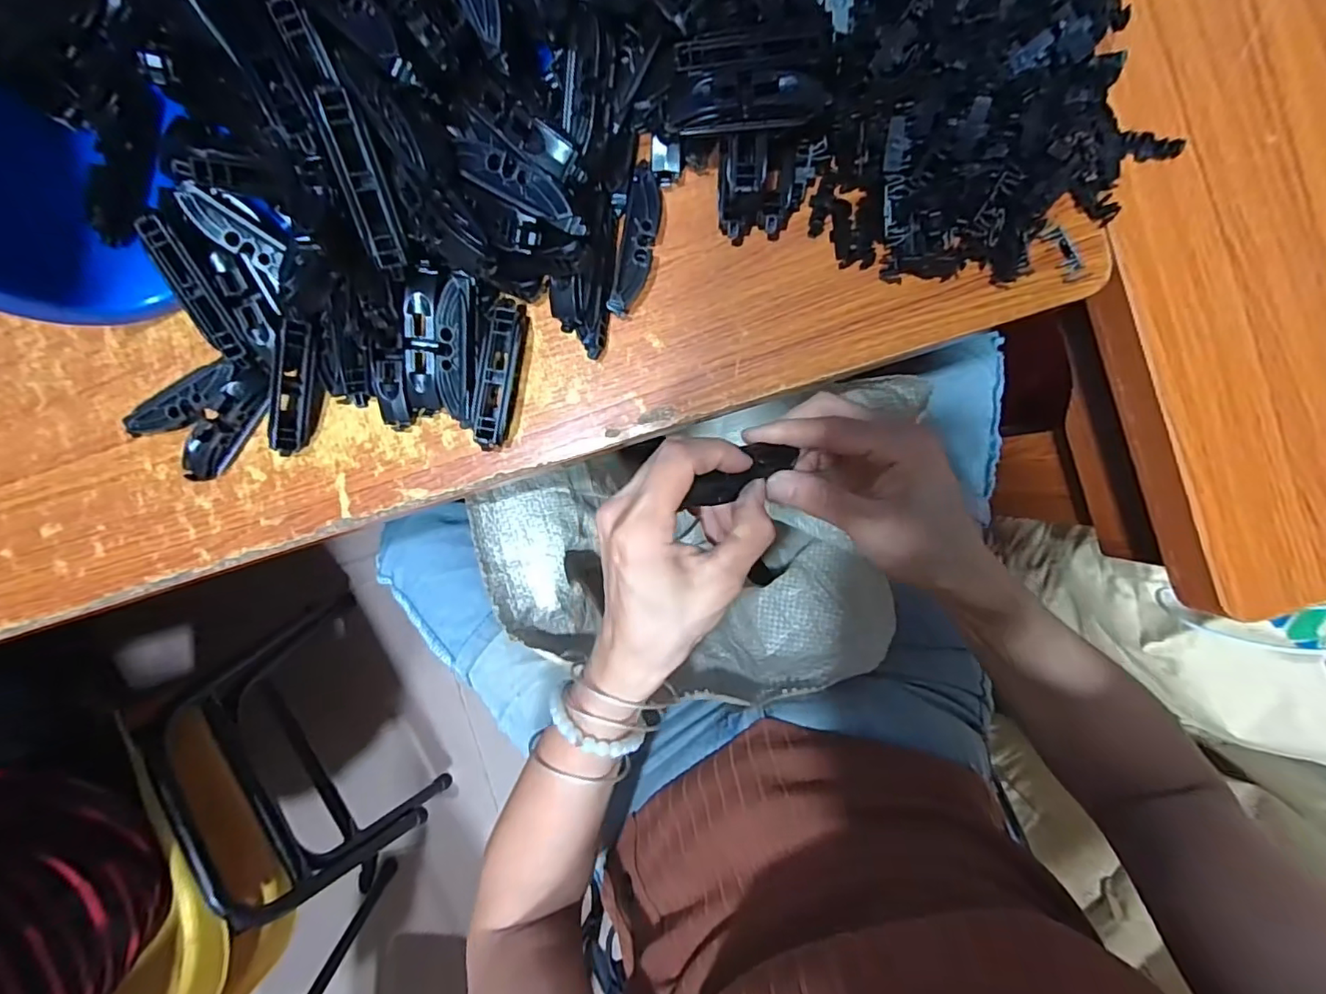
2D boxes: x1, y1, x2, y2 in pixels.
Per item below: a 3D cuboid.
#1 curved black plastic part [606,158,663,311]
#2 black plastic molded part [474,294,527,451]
[{"bbox_3d":[-0.013,-0.140,0.310,0.018,0.018,0.078,13,93,3],"label":"curved black plastic part"},{"bbox_3d":[-0.091,-0.071,0.317,0.017,0.018,0.087,9,92,3],"label":"black plastic molded part"}]

